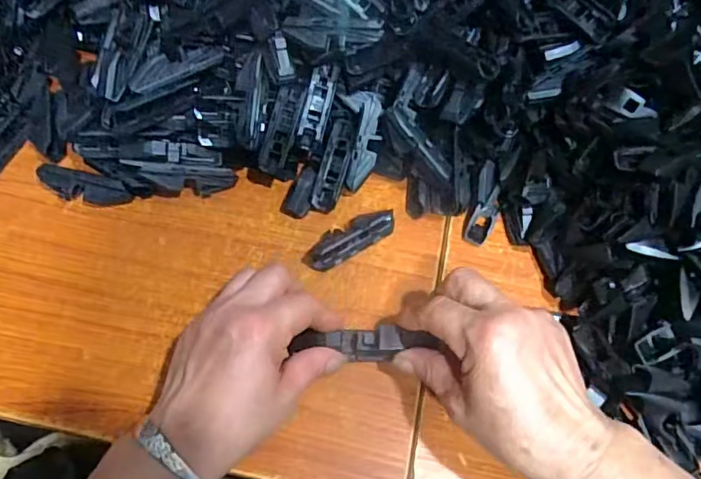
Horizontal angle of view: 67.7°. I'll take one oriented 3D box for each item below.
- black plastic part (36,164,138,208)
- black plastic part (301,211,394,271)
[{"bbox_3d":[-0.207,-0.041,0.405,0.068,0.023,0.018,10,64,1],"label":"black plastic part"},{"bbox_3d":[0.000,-0.003,0.396,0.075,0.022,0.023,-29,69,-16],"label":"black plastic part"}]

